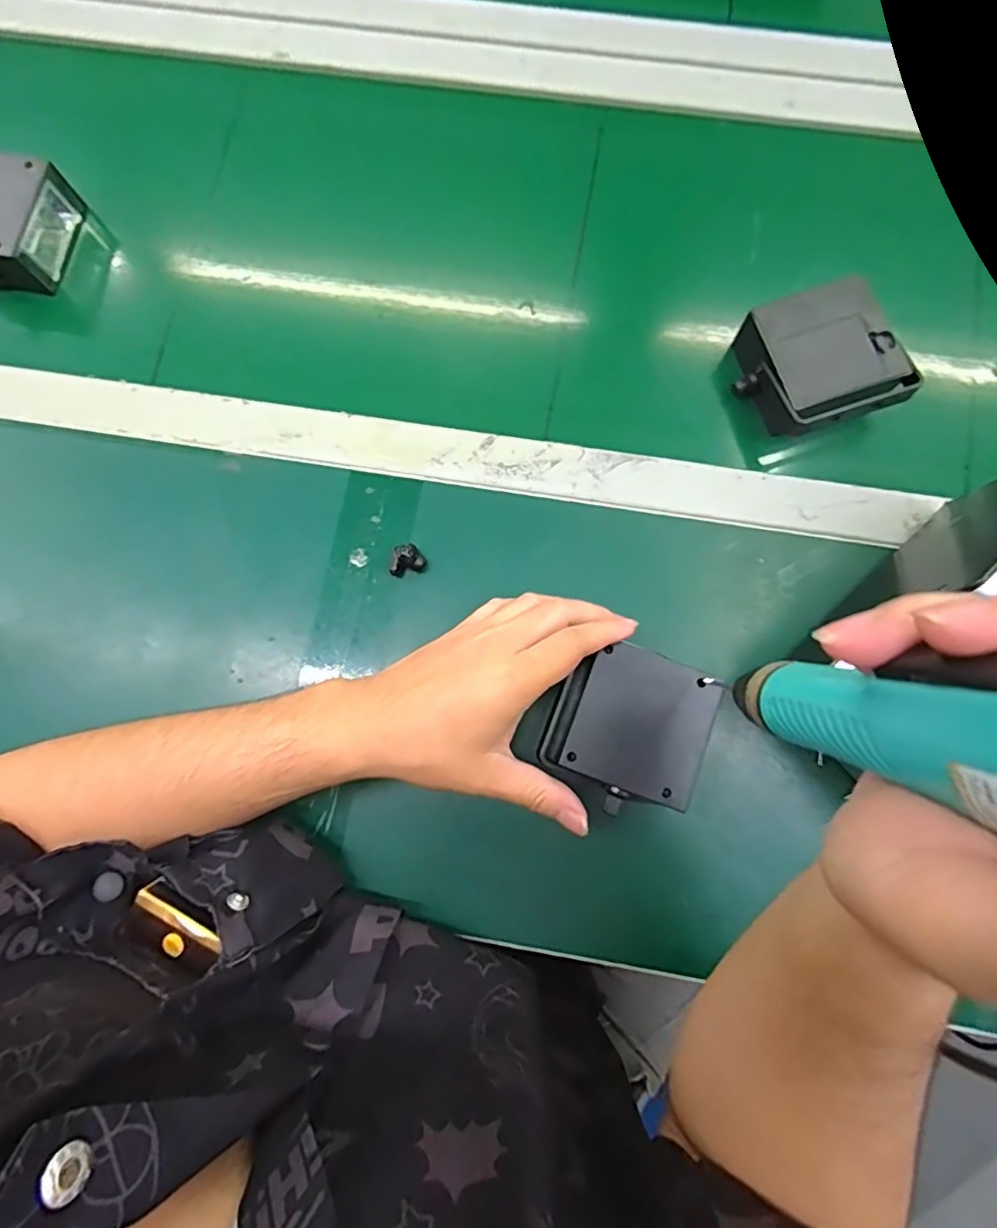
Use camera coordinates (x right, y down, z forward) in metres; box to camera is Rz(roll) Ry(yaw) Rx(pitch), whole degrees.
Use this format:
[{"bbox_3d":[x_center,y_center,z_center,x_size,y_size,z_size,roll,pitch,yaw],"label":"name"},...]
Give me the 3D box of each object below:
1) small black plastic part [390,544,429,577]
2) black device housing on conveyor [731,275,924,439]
[{"bbox_3d":[-0.063,-0.037,0.415,0.025,0.013,0.018,-14,80,-1],"label":"small black plastic part"},{"bbox_3d":[0.222,-0.174,0.417,0.097,0.036,0.090,-18,80,-2],"label":"black device housing on conveyor"}]

